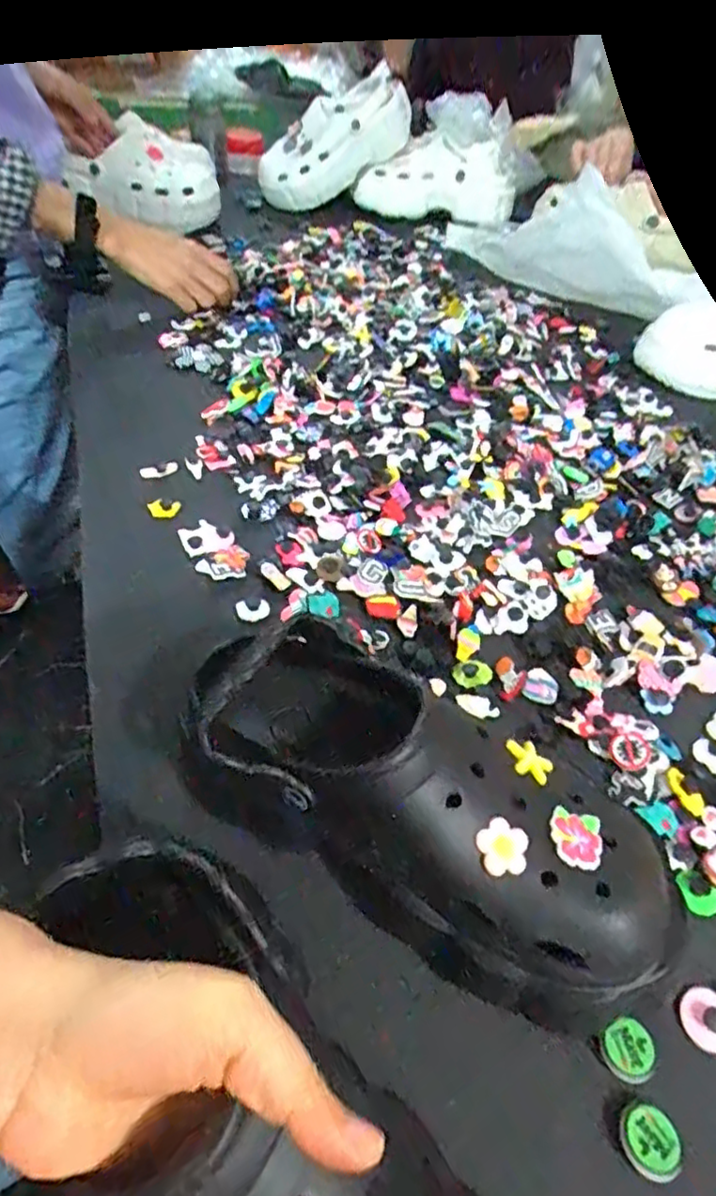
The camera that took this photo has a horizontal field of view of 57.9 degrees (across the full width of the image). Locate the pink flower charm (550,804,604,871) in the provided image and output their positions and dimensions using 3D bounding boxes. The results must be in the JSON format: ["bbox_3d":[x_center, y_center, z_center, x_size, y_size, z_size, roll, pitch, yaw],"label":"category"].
[{"bbox_3d":[0.100,0.110,0.297,0.024,0.004,0.027,10,47,3],"label":"pink flower charm"}]

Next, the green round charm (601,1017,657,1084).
[{"bbox_3d":[0.128,0.214,0.306,0.024,0.008,0.024,3,47,-3],"label":"green round charm"}]

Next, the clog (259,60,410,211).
[{"bbox_3d":[-0.025,-0.765,1.082,0.302,0.097,0.098,-38,56,-1],"label":"clog"}]

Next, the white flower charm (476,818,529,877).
[{"bbox_3d":[0.065,0.112,0.291,0.023,0.006,0.023,2,66,-6],"label":"white flower charm"}]

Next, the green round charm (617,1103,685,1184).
[{"bbox_3d":[0.128,0.238,0.284,0.025,0.007,0.026,3,47,-3],"label":"green round charm"}]

